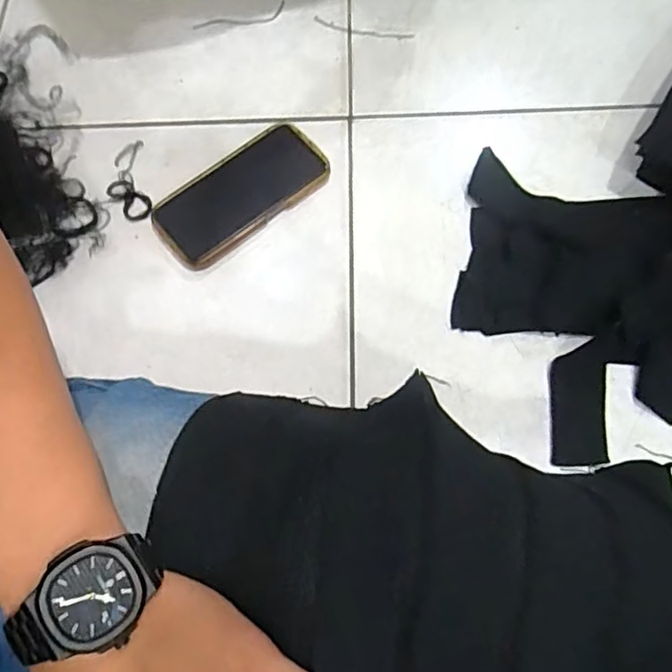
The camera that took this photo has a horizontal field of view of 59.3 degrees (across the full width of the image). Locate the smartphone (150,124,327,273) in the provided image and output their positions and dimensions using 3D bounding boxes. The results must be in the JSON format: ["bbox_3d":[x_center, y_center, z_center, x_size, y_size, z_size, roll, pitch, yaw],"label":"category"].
[{"bbox_3d":[-0.090,-0.135,0.562,0.165,0.012,0.081,-38,73,-11],"label":"smartphone"}]

